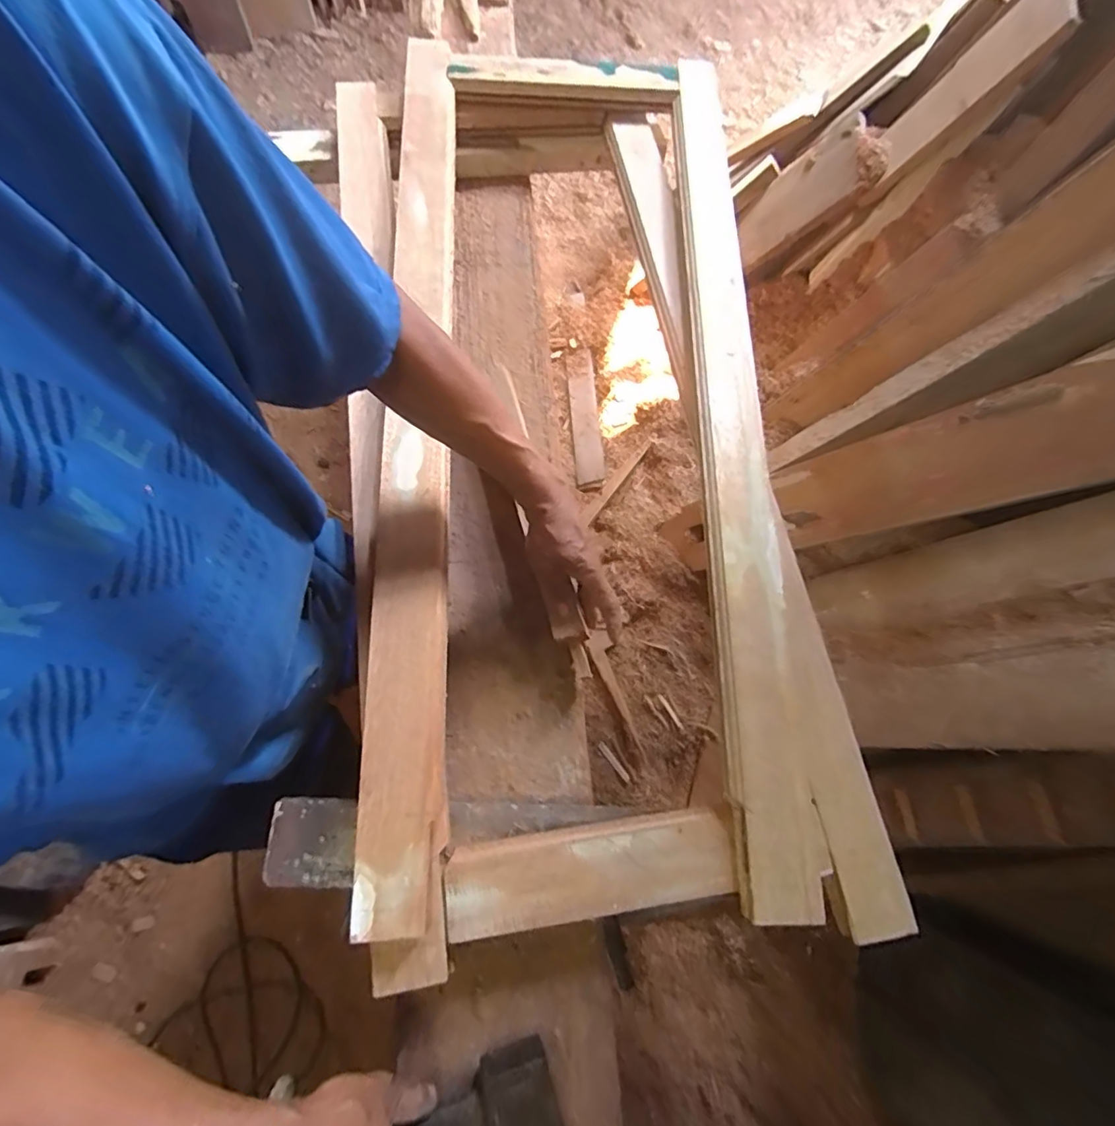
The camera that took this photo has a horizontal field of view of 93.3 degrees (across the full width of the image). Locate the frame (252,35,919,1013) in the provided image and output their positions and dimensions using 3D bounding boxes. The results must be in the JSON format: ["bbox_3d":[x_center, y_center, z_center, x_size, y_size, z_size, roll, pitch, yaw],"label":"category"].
[{"bbox_3d":[0.006,-0.211,0.658,0.539,0.122,1.171,-4,71,-1],"label":"frame"}]

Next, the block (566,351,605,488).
[{"bbox_3d":[0.068,-0.380,1.374,0.070,0.034,0.428,-4,71,-2],"label":"block"}]

